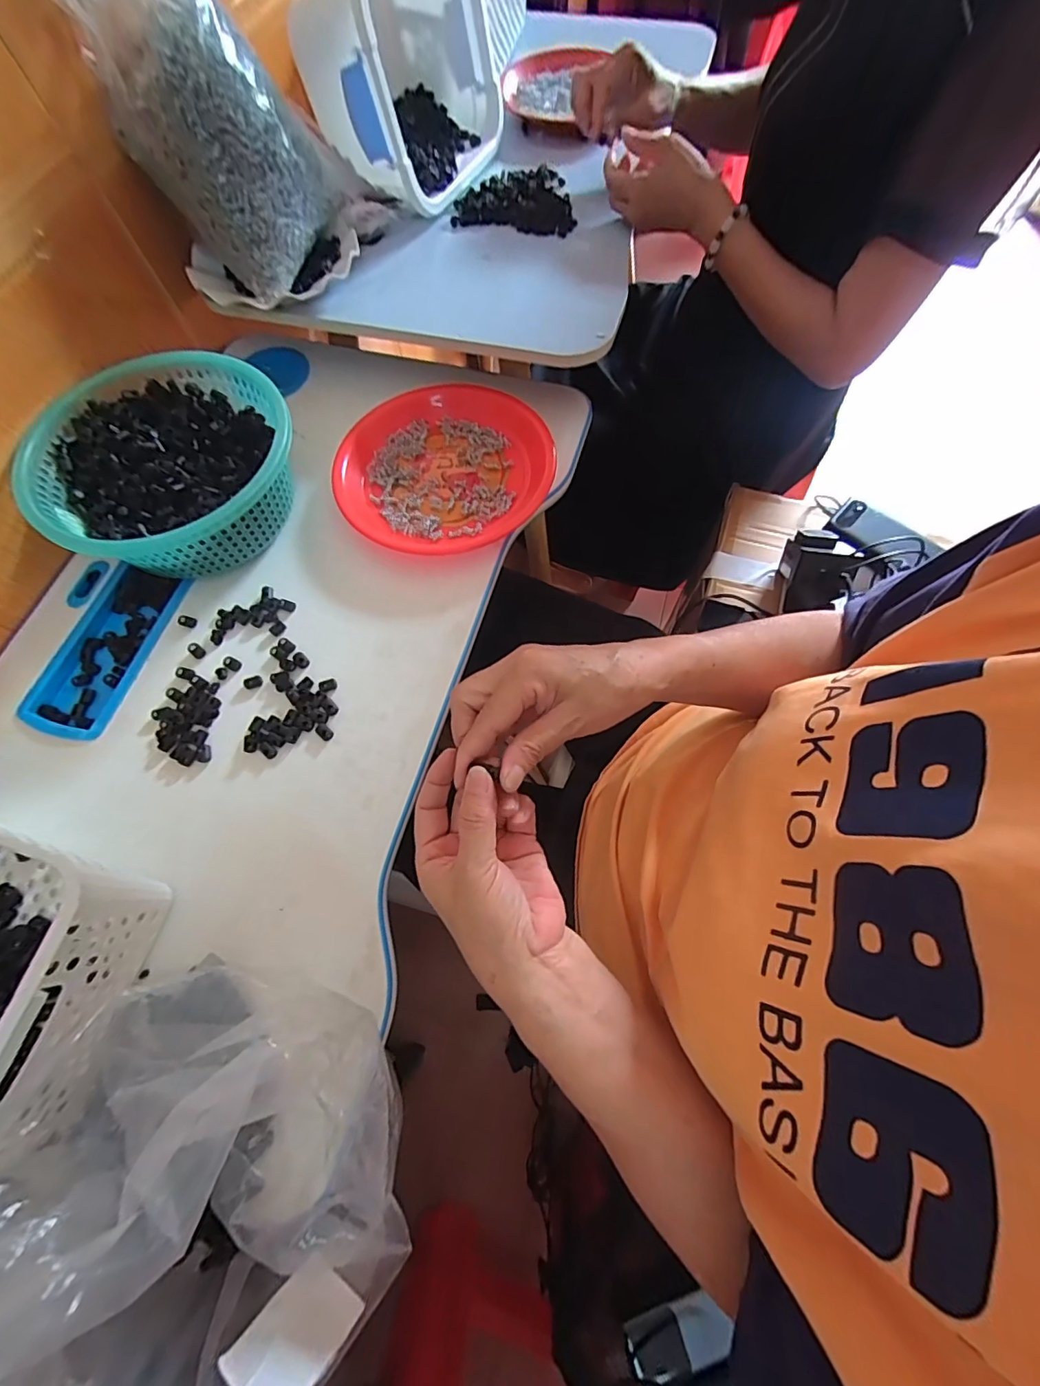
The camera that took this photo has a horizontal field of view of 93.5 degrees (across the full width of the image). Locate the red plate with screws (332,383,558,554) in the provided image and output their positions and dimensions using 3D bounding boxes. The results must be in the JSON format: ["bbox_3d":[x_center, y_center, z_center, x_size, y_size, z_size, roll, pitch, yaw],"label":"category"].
[{"bbox_3d":[-0.081,-0.240,0.515,0.211,0.021,0.223,-1,69,2],"label":"red plate with screws"}]

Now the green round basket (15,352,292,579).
[{"bbox_3d":[-0.336,-0.216,0.480,0.225,0.083,0.224,-1,69,2],"label":"green round basket"}]

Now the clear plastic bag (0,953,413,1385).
[{"bbox_3d":[-0.147,0.276,0.242,0.152,0.194,0.213,13,70,6],"label":"clear plastic bag"}]

